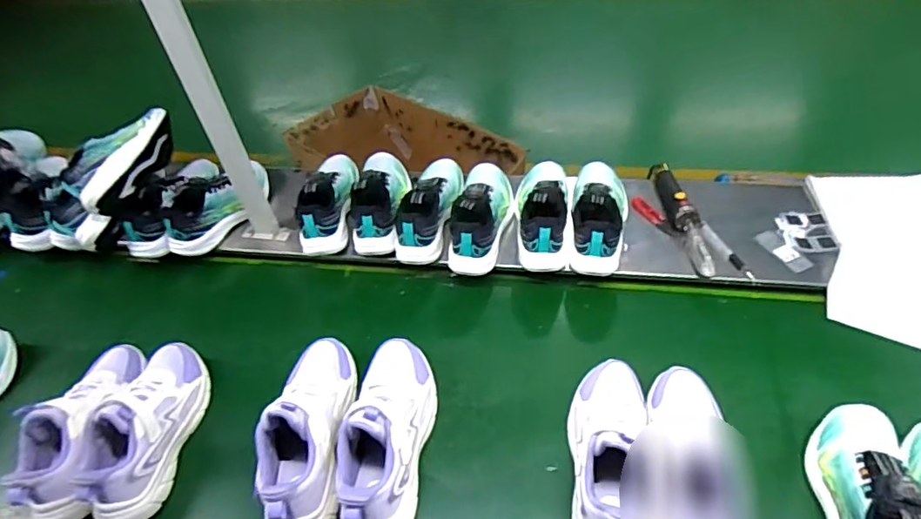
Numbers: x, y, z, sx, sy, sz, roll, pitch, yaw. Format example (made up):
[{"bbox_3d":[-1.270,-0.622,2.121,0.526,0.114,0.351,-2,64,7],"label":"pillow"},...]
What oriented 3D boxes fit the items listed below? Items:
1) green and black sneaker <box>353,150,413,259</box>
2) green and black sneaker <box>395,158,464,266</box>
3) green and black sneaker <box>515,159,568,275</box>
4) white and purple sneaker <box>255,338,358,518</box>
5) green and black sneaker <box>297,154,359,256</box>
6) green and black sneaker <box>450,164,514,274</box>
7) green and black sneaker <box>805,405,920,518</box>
[{"bbox_3d":[-0.143,-0.112,0.946,0.089,0.109,0.196,0,47,5],"label":"green and black sneaker"},{"bbox_3d":[-0.052,-0.107,0.924,0.086,0.101,0.219,6,48,10],"label":"green and black sneaker"},{"bbox_3d":[0.138,-0.094,0.899,0.087,0.099,0.210,3,47,7],"label":"green and black sneaker"},{"bbox_3d":[-0.194,0.198,0.682,0.094,0.132,0.267,-4,46,2],"label":"white and purple sneaker"},{"bbox_3d":[-0.233,-0.123,0.959,0.083,0.094,0.222,3,57,6],"label":"green and black sneaker"},{"bbox_3d":[0.037,-0.085,0.906,0.092,0.100,0.208,4,48,9],"label":"green and black sneaker"},{"bbox_3d":[0.448,0.256,0.573,0.075,0.101,0.218,6,48,11],"label":"green and black sneaker"}]

